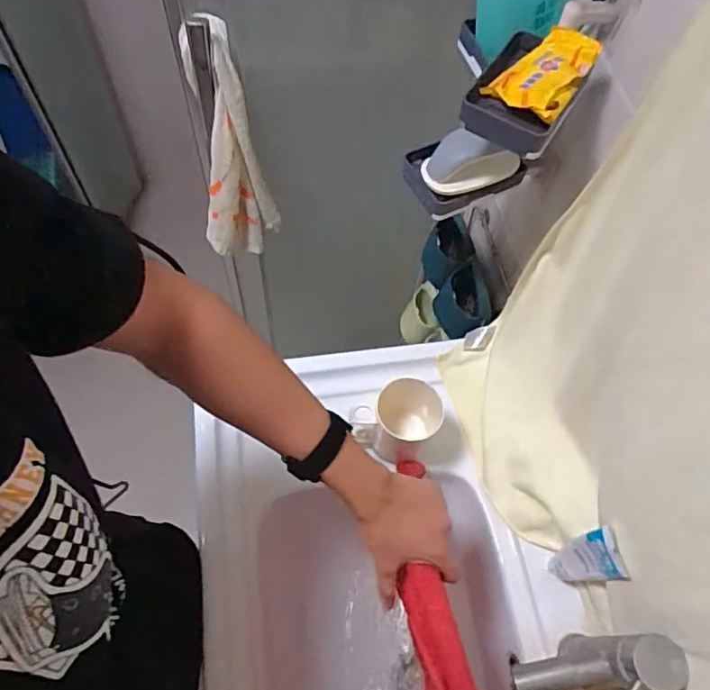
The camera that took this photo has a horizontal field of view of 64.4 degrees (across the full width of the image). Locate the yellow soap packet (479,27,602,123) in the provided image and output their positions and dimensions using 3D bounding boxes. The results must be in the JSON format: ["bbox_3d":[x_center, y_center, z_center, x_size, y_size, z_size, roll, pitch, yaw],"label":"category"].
[{"bbox_3d":[0.179,-0.262,0.536,0.073,0.029,0.109,31,63,13],"label":"yellow soap packet"}]

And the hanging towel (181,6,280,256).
[{"bbox_3d":[-0.178,-0.280,0.826,0.112,0.347,0.083,-4,60,-6],"label":"hanging towel"}]

